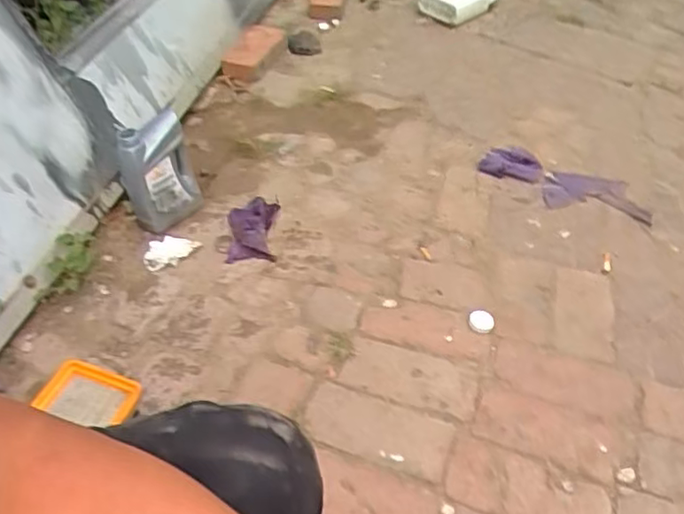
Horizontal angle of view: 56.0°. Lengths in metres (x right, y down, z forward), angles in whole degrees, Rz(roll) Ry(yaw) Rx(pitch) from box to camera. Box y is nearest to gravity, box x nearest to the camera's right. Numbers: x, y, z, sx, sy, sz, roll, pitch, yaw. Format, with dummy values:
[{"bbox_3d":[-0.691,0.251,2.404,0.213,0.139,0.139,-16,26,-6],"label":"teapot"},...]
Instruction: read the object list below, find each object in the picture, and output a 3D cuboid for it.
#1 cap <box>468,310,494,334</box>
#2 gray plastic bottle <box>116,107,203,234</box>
[{"bbox_3d":[0.259,0.119,1.195,0.046,0.010,0.048,-1,45,1],"label":"cap"},{"bbox_3d":[-0.364,-0.161,1.278,0.144,0.256,0.090,-10,47,-12],"label":"gray plastic bottle"}]

